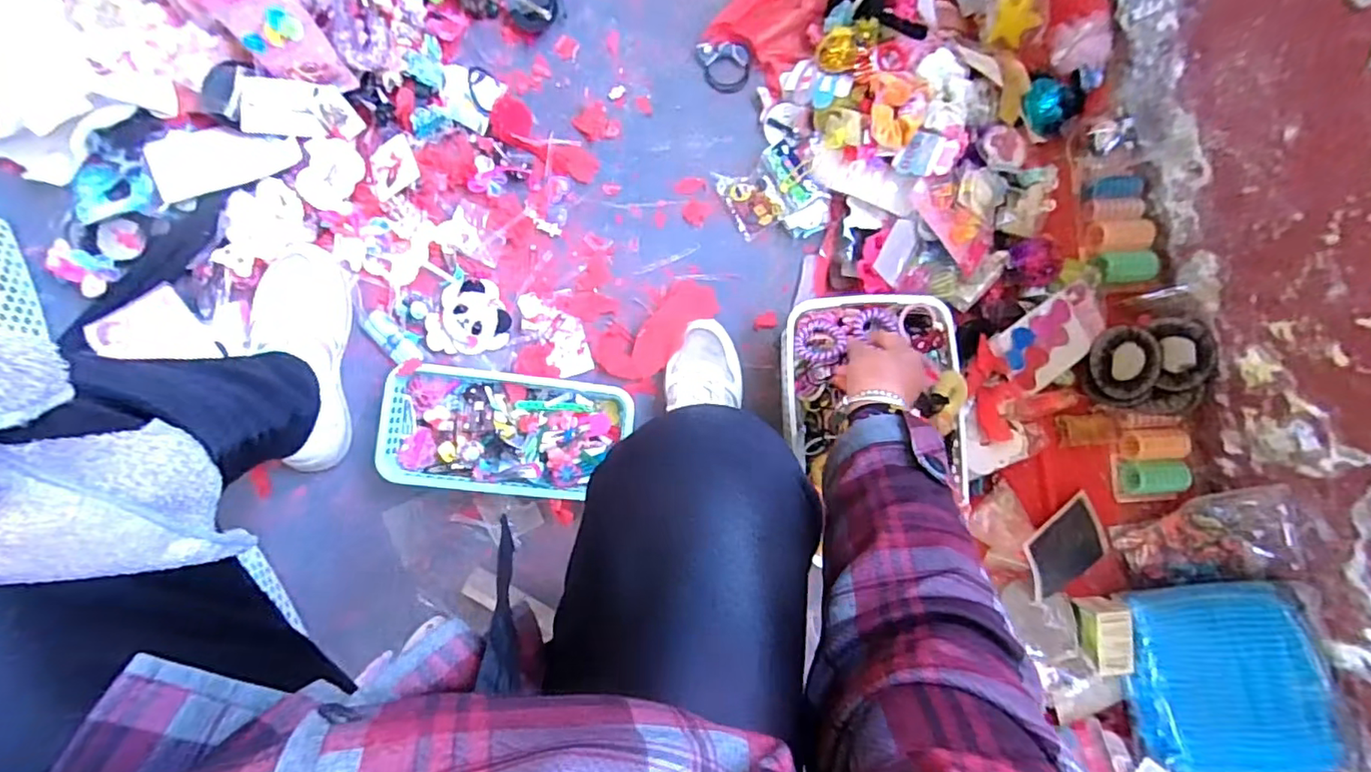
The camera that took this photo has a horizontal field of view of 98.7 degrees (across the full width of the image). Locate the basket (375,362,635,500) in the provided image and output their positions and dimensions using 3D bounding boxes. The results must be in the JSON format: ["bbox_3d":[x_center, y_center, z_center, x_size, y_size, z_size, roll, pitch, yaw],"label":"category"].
[{"bbox_3d":[-0.199,0.053,0.664,0.261,0.047,0.133,7,88,-7],"label":"basket"}]

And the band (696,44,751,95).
[{"bbox_3d":[0.048,-0.393,0.730,0.063,0.011,0.055,-3,106,-4],"label":"band"}]

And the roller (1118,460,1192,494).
[{"bbox_3d":[0.618,0.121,0.774,0.073,0.045,0.046,-3,90,-8],"label":"roller"}]

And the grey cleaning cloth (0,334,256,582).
[{"bbox_3d":[-0.257,0.038,0.239,0.048,0.174,0.082,-4,68,-8],"label":"grey cleaning cloth"}]

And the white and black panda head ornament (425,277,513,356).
[{"bbox_3d":[-0.251,-0.077,0.675,0.090,0.016,0.082,0,89,-8],"label":"white and black panda head ornament"}]

